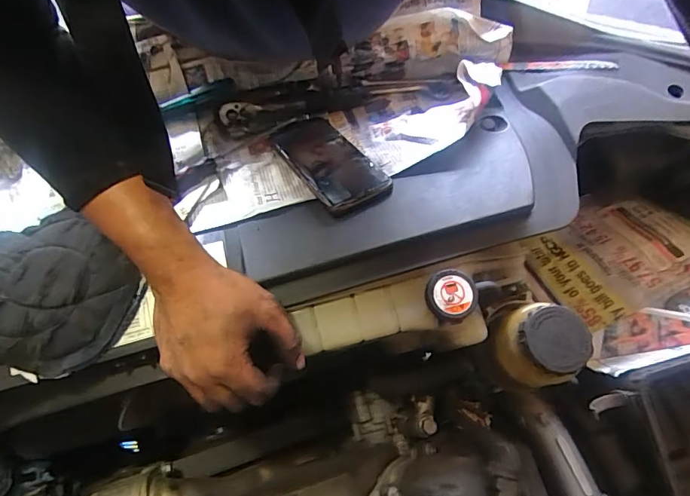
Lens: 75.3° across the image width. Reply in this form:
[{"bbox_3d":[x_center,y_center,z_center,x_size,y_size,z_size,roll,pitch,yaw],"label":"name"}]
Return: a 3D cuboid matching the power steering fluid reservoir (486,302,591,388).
[{"bbox_3d":[0.195,0.101,0.471,0.078,0.096,0.074,0,71,-1],"label":"power steering fluid reservoir"}]

